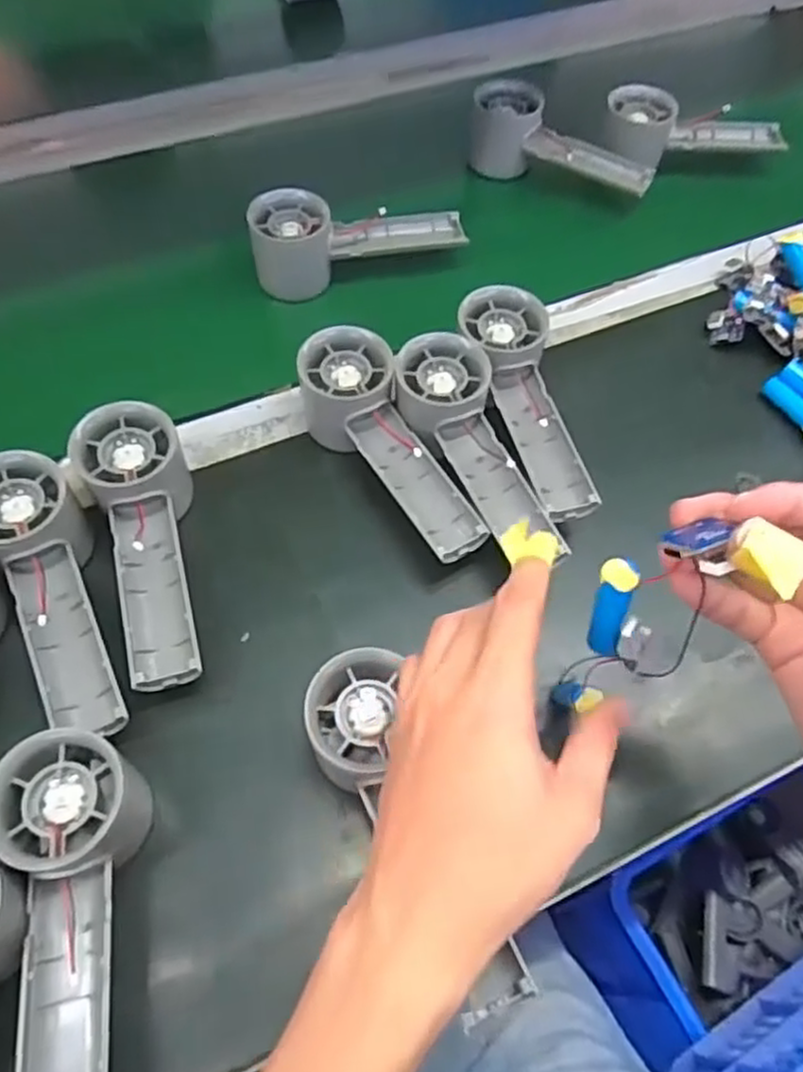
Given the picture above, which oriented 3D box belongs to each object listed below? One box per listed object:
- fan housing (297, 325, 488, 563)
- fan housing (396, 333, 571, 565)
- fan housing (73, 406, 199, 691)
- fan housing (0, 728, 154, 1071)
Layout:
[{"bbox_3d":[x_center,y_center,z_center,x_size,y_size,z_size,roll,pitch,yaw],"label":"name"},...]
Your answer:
[{"bbox_3d":[-0.007,-0.049,0.447,0.050,0.054,0.156,-29,76,-20],"label":"fan housing"},{"bbox_3d":[0.047,-0.050,0.436,0.052,0.032,0.151,-23,77,-17],"label":"fan housing"},{"bbox_3d":[-0.141,0.008,0.407,0.053,0.050,0.156,-12,73,-11],"label":"fan housing"},{"bbox_3d":[-0.140,0.167,0.310,0.055,0.045,0.159,-7,70,-7],"label":"fan housing"}]

